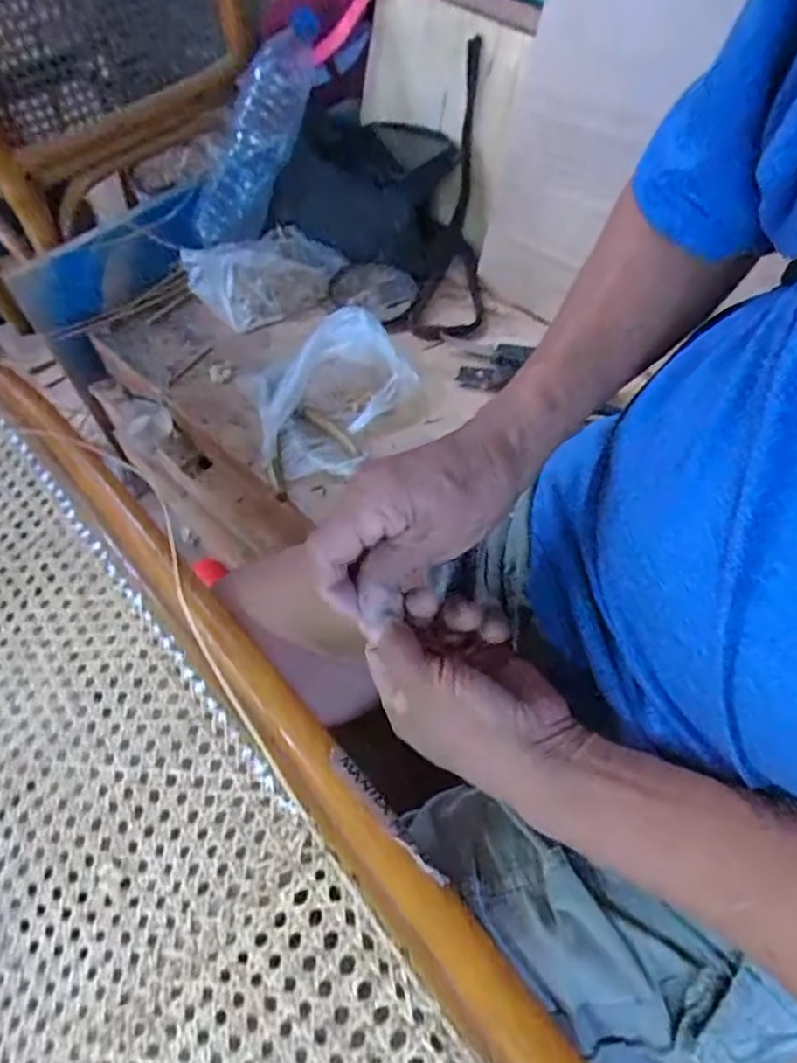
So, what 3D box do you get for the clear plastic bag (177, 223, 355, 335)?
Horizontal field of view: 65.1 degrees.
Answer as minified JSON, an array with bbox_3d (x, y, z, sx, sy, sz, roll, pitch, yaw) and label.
[{"bbox_3d":[-0.149,-0.300,0.725,0.177,0.056,0.093,-23,59,-11],"label":"clear plastic bag"}]

